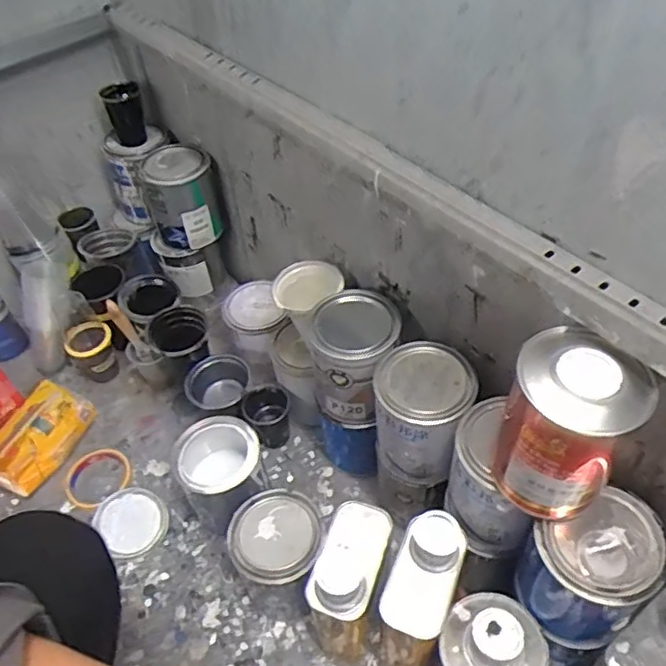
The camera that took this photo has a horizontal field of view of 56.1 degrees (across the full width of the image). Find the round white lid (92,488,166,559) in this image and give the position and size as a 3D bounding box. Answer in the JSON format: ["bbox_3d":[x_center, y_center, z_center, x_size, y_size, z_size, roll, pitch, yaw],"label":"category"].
[{"bbox_3d":[-0.277,0.257,0.858,0.088,0.013,0.096,-2,48,2],"label":"round white lid"}]

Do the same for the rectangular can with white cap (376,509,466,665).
[{"bbox_3d":[0.090,0.284,0.666,0.067,0.210,0.102,16,52,18],"label":"rectangular can with white cap"}]

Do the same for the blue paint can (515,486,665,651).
[{"bbox_3d":[0.240,0.226,0.583,0.105,0.139,0.091,-17,50,-11],"label":"blue paint can"}]

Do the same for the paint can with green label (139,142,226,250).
[{"bbox_3d":[-0.240,-0.218,1.005,0.107,0.127,0.099,-2,48,2],"label":"paint can with green label"}]

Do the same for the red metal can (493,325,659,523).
[{"bbox_3d":[0.192,0.080,0.520,0.093,0.157,0.092,-2,48,2],"label":"red metal can"}]

